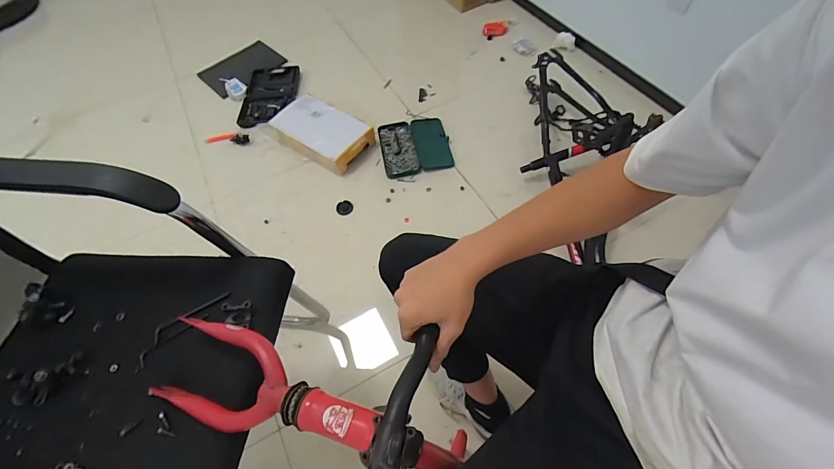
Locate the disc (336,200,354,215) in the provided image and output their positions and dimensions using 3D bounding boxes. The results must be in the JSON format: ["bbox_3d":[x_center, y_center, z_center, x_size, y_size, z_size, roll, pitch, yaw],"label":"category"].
[{"bbox_3d":[-0.241,-0.090,1.248,0.054,0.017,0.050,-1,59,1],"label":"disc"}]

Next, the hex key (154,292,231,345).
[{"bbox_3d":[-0.351,0.122,0.580,0.120,0.007,0.022,-36,62,-17],"label":"hex key"}]

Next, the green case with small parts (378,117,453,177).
[{"bbox_3d":[-0.008,-0.321,1.364,0.243,0.038,0.250,-10,60,-4],"label":"green case with small parts"}]

